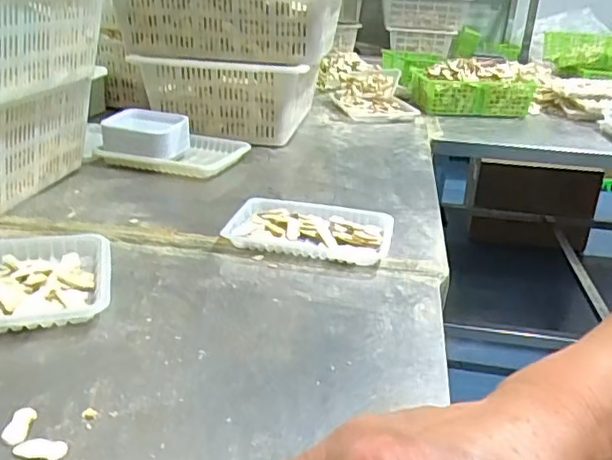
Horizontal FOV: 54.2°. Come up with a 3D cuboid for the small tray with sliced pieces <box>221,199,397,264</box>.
[{"bbox_3d":[0.007,0.002,0.895,0.230,0.034,0.168,9,24,13],"label":"small tray with sliced pieces"}]

